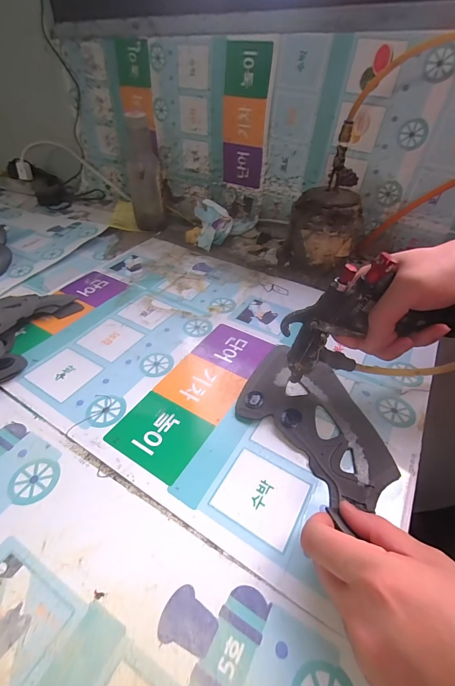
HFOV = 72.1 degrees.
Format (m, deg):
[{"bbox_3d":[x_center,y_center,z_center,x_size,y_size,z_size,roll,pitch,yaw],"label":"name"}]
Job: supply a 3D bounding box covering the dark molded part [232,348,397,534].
[{"bbox_3d":[0.084,0.072,0.323,0.116,0.008,0.182,-24,48,-25],"label":"dark molded part"}]

